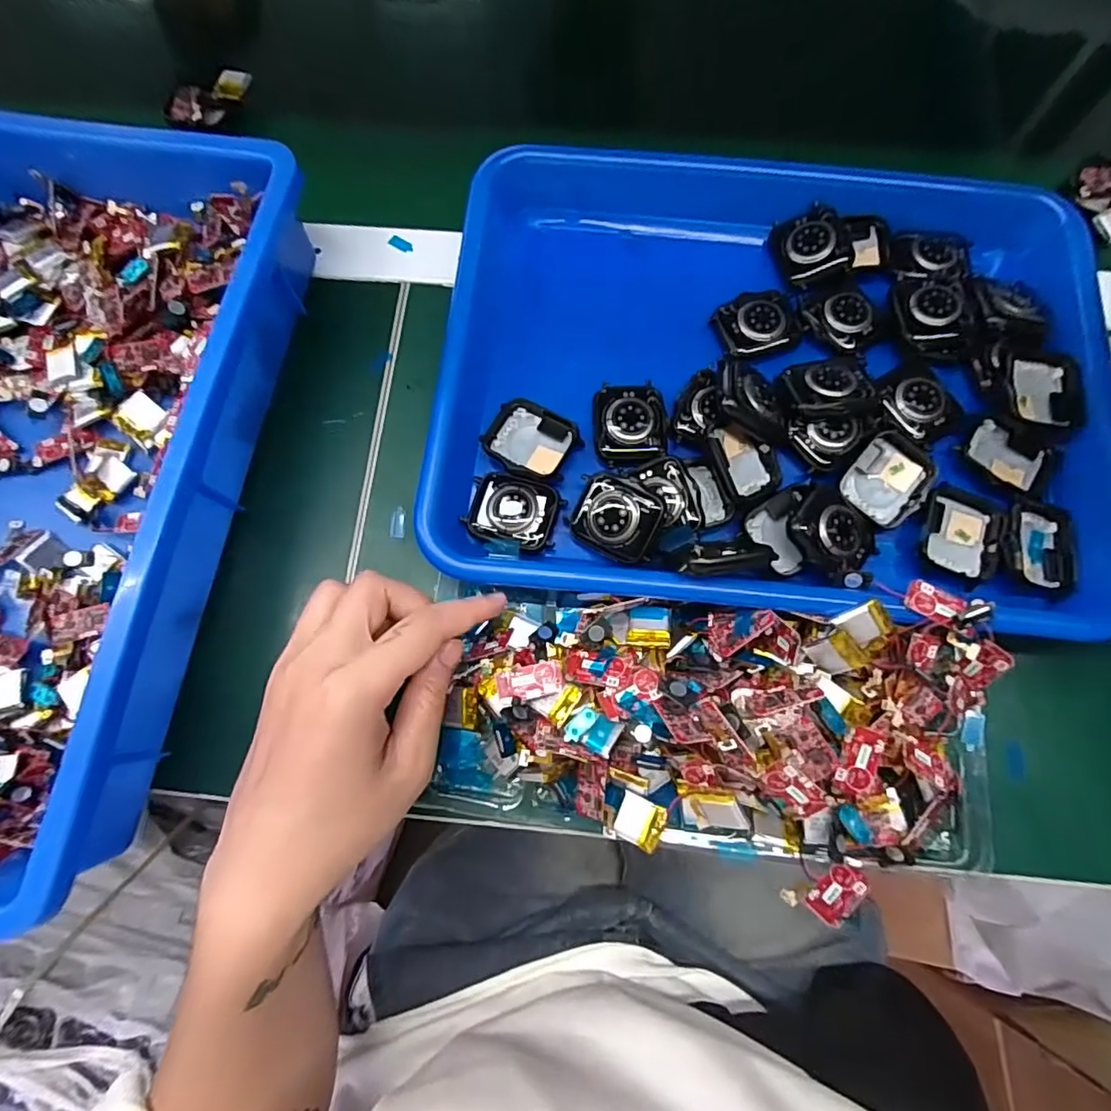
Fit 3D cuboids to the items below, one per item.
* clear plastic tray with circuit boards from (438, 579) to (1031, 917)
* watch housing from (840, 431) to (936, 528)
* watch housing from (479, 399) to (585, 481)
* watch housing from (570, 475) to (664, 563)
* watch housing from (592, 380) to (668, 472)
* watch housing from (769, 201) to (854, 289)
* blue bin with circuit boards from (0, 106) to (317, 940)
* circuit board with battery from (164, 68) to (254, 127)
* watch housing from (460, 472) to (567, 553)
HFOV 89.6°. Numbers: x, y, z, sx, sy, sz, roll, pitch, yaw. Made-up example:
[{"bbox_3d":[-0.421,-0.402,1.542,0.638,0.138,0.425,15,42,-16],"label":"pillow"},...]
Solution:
[{"bbox_3d":[0.071,0.077,0.244,0.237,0.044,0.116,3,74,3],"label":"clear plastic tray with circuit boards"},{"bbox_3d":[0.165,-0.038,0.277,0.036,0.011,0.043,37,78,11],"label":"watch housing"},{"bbox_3d":[-0.012,-0.057,0.283,0.044,0.010,0.038,27,77,8],"label":"watch housing"},{"bbox_3d":[0.029,-0.017,0.263,0.040,0.010,0.034,25,92,14],"label":"watch housing"},{"bbox_3d":[0.038,-0.067,0.281,0.036,0.006,0.044,-3,74,0],"label":"watch housing"},{"bbox_3d":[0.140,-0.167,0.305,0.035,0.009,0.043,-21,81,18],"label":"watch housing"},{"bbox_3d":[-0.286,-0.039,0.268,0.256,0.065,0.349,8,75,3],"label":"blue bin with circuit boards"},{"bbox_3d":[-0.230,-0.304,0.372,0.031,0.013,0.058,38,78,11],"label":"circuit board with battery"},{"bbox_3d":[-0.021,-0.022,0.271,0.043,0.006,0.035,16,75,6],"label":"watch housing"}]

